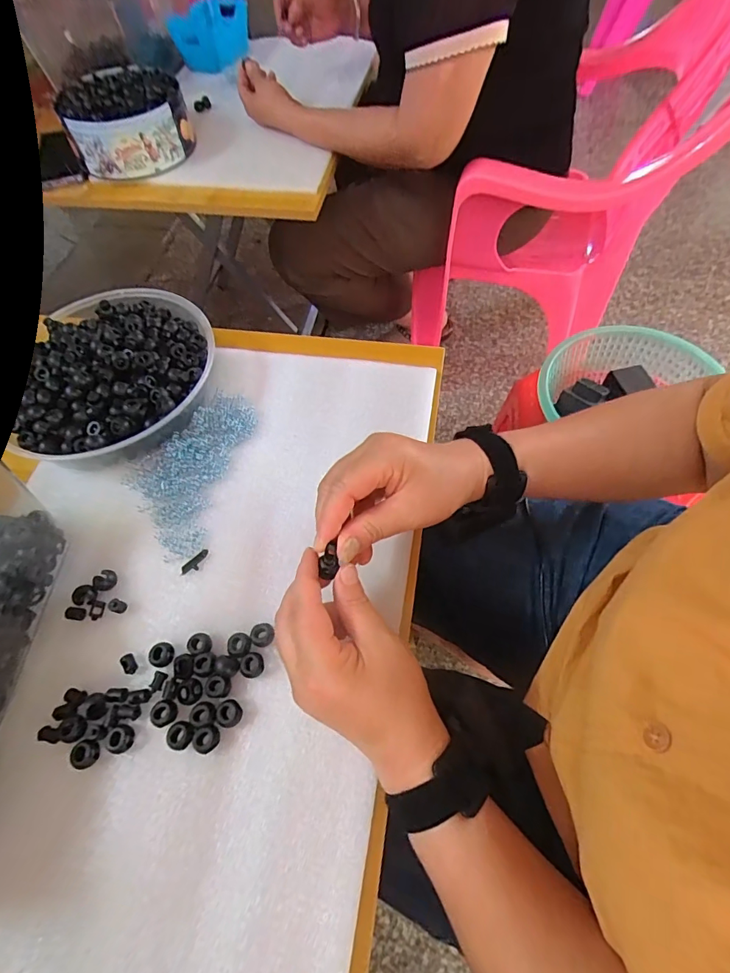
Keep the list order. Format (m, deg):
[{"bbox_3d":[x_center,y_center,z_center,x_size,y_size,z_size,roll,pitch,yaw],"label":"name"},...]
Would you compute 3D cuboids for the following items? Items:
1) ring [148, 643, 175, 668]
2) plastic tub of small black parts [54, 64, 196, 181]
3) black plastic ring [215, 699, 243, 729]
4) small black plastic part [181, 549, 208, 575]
[{"bbox_3d":[-0.155,0.129,0.343,0.018,0.009,0.018,-2,61,3],"label":"ring"},{"bbox_3d":[-0.367,-0.562,0.695,0.159,0.081,0.155,-2,61,3],"label":"plastic tub of small black parts"},{"bbox_3d":[-0.097,0.162,0.320,0.017,0.007,0.017,-2,61,3],"label":"black plastic ring"},{"bbox_3d":[-0.146,0.066,0.387,0.027,0.004,0.011,-41,66,-17],"label":"small black plastic part"}]

